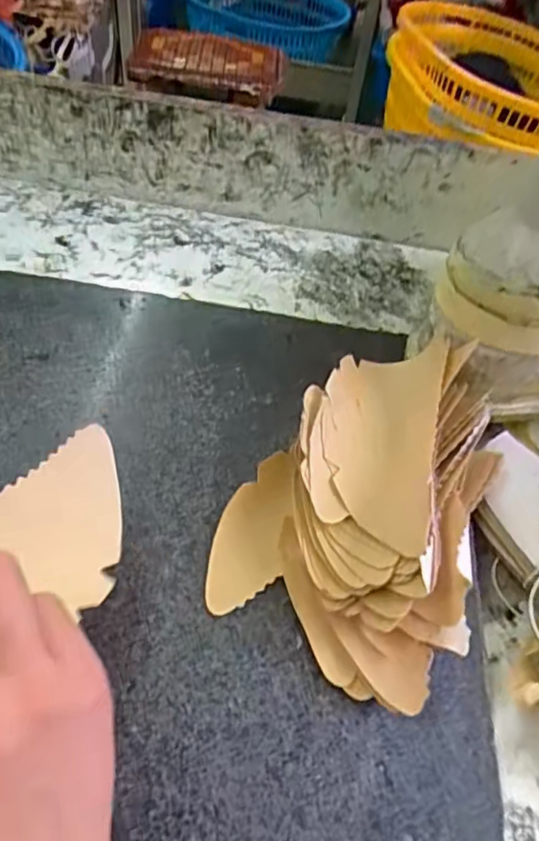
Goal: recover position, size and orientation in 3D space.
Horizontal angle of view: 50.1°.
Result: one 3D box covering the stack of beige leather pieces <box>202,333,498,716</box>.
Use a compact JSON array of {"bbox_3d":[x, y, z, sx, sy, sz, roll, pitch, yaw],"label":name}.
[{"bbox_3d":[0.068,0.030,0.336,0.140,0.065,0.218,27,56,14],"label":"stack of beige leather pieces"}]

